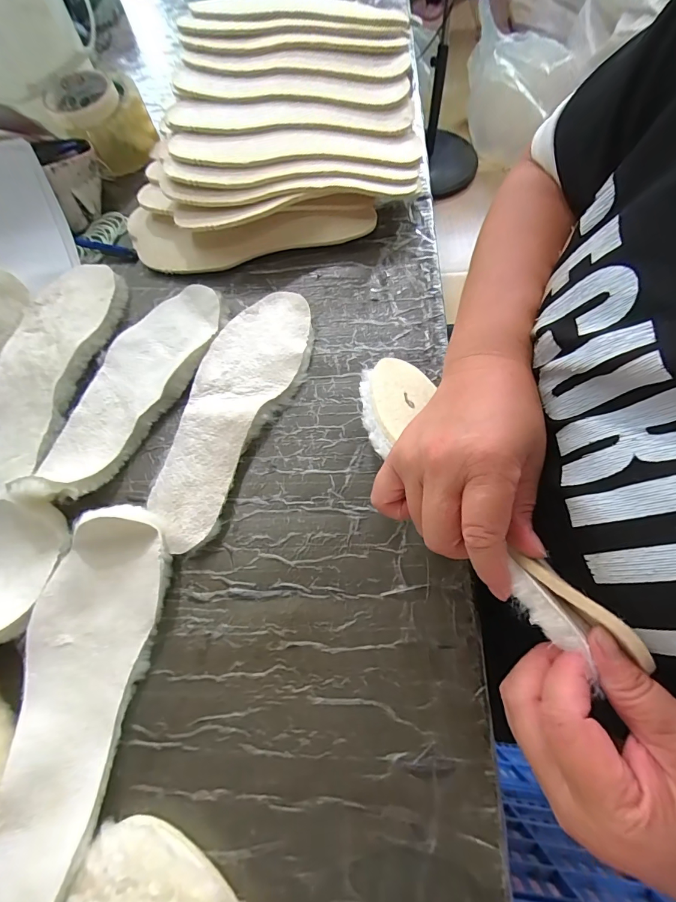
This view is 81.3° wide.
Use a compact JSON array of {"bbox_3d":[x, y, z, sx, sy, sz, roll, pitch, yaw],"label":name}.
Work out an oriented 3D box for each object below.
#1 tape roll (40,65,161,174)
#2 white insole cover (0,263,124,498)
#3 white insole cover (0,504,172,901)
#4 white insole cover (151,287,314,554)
[{"bbox_3d":[-0.291,-0.412,0.497,0.104,0.072,0.104,0,70,1],"label":"tape roll"},{"bbox_3d":[-0.305,-0.086,0.401,0.097,0.014,0.266,6,70,6],"label":"white insole cover"},{"bbox_3d":[-0.197,0.171,0.284,0.090,0.030,0.258,7,70,6],"label":"white insole cover"},{"bbox_3d":[-0.104,-0.045,0.374,0.090,0.014,0.260,21,72,11],"label":"white insole cover"}]

